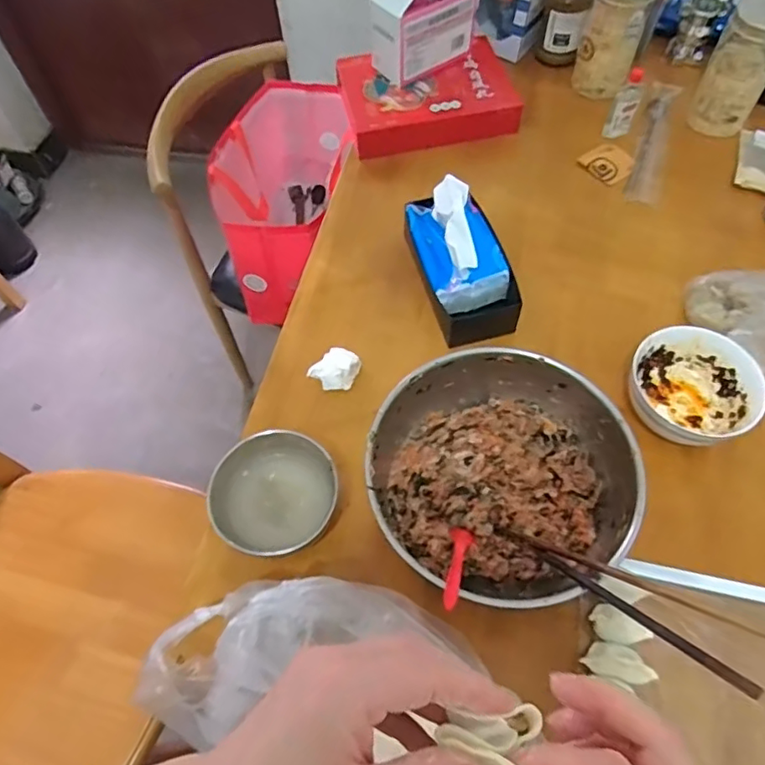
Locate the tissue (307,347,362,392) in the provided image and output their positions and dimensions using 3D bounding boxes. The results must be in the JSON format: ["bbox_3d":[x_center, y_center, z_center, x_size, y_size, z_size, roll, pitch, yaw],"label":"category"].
[{"bbox_3d":[-0.051,-0.014,0.641,0.050,0.031,0.041,-41,66,-18],"label":"tissue"}]

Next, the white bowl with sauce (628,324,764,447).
[{"bbox_3d":[0.319,0.004,0.602,0.121,0.066,0.110,-2,60,3],"label":"white bowl with sauce"}]

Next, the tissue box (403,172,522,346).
[{"bbox_3d":[0.091,-0.149,0.669,0.094,0.113,0.181,-14,60,-4],"label":"tissue box"}]

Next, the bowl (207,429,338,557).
[{"bbox_3d":[-0.101,0.111,0.559,0.105,0.063,0.112,-1,60,1],"label":"bowl"}]

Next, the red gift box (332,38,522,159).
[{"bbox_3d":[0.063,-0.434,0.873,0.240,0.047,0.196,-14,60,-4],"label":"red gift box"}]

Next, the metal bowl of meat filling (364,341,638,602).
[{"bbox_3d":[0.109,0.088,0.542,0.217,0.097,0.222,-2,60,3],"label":"metal bowl of meat filling"}]

